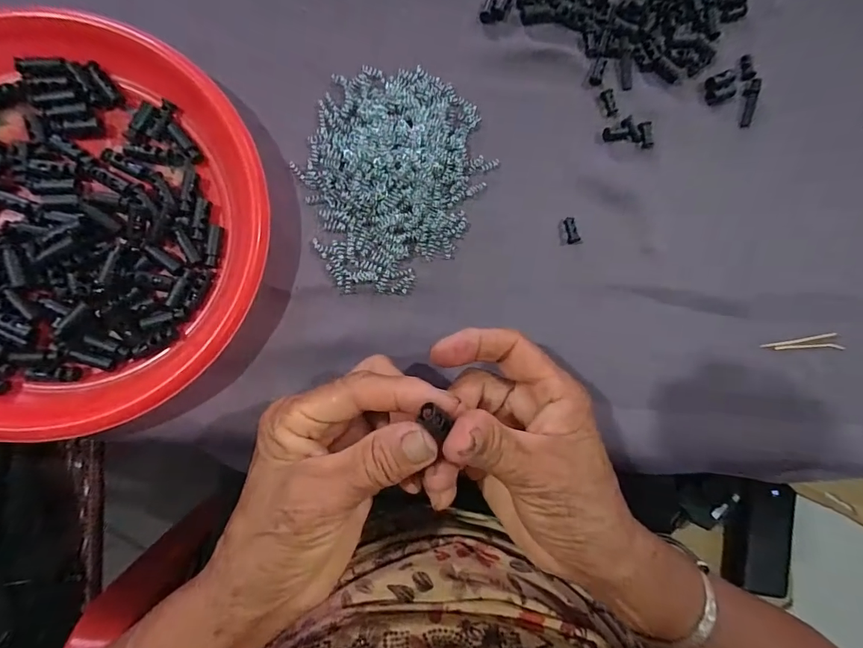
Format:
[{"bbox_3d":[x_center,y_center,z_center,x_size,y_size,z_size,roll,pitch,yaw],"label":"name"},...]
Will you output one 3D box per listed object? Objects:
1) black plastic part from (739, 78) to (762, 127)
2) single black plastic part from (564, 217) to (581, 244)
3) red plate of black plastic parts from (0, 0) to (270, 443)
[{"bbox_3d":[0.230,-0.160,0.308,0.011,0.009,0.034,6,87,-6],"label":"black plastic part"},{"bbox_3d":[0.094,-0.063,0.285,0.009,0.006,0.018,-11,89,-7],"label":"single black plastic part"},{"bbox_3d":[-0.208,-0.055,0.238,0.220,0.029,0.218,24,85,-5],"label":"red plate of black plastic parts"}]

